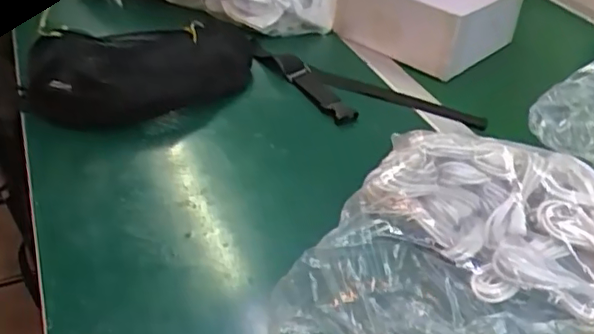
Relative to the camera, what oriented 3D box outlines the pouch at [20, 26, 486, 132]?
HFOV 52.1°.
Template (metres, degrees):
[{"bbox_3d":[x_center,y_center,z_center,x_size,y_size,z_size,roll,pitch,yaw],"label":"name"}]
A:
[{"bbox_3d":[-0.058,-0.133,0.805,0.554,0.073,0.232,1,37,-4],"label":"pouch"}]

